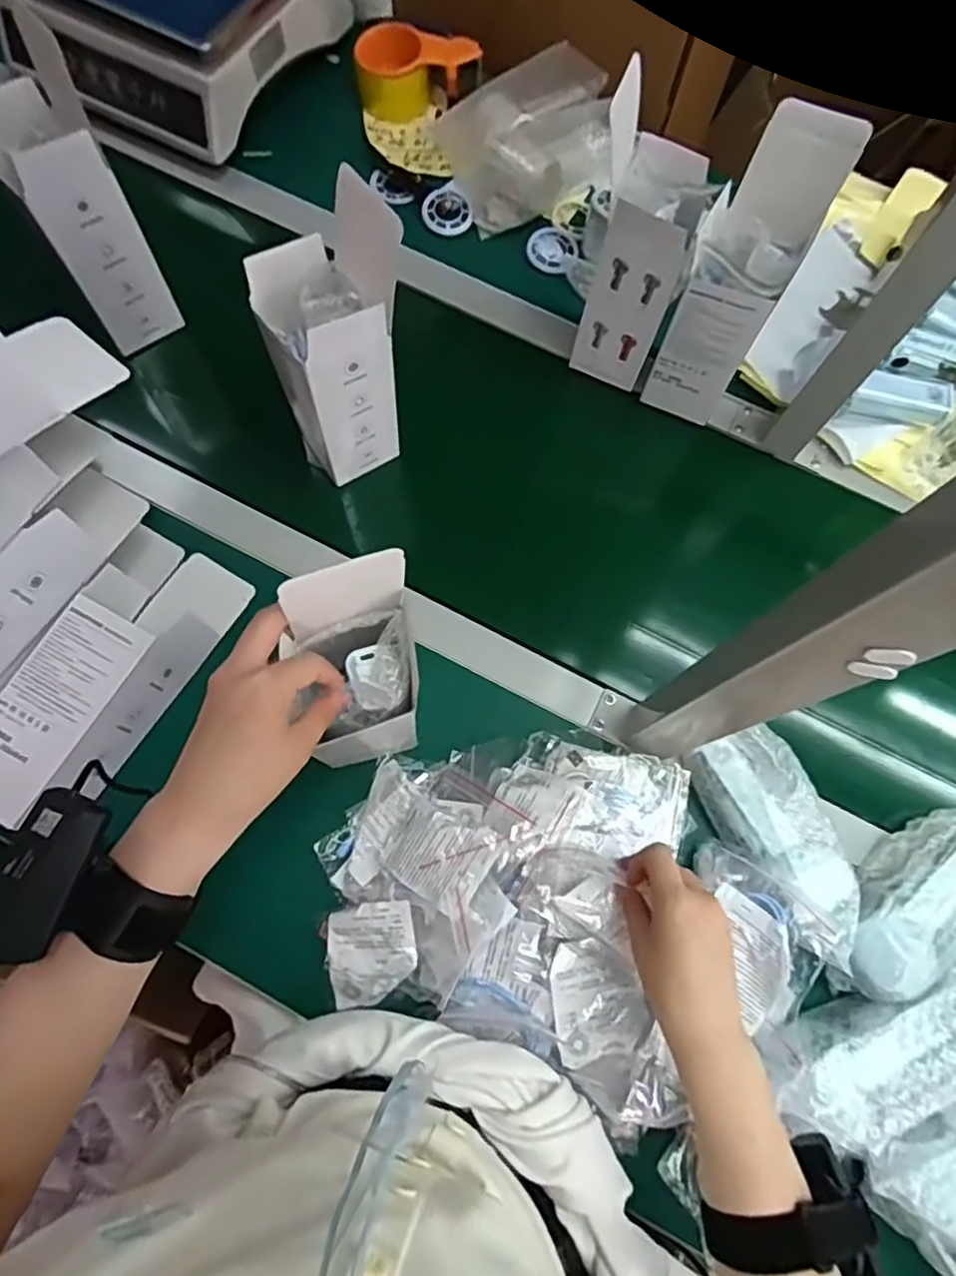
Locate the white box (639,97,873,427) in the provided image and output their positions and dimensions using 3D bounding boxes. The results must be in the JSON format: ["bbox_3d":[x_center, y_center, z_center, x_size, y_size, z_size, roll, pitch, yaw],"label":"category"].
[{"bbox_3d":[0.219,-0.298,0.558,0.082,0.238,0.085,27,73,6],"label":"white box"}]

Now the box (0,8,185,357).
[{"bbox_3d":[-0.346,-0.371,0.562,0.081,0.226,0.079,-31,76,-11],"label":"box"}]

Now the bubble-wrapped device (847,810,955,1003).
[{"bbox_3d":[0.348,0.202,0.504,0.192,0.060,0.072,-32,76,-24],"label":"bubble-wrapped device"}]

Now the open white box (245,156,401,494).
[{"bbox_3d":[-0.115,-0.232,0.533,0.088,0.222,0.084,-27,76,-10],"label":"open white box"}]

